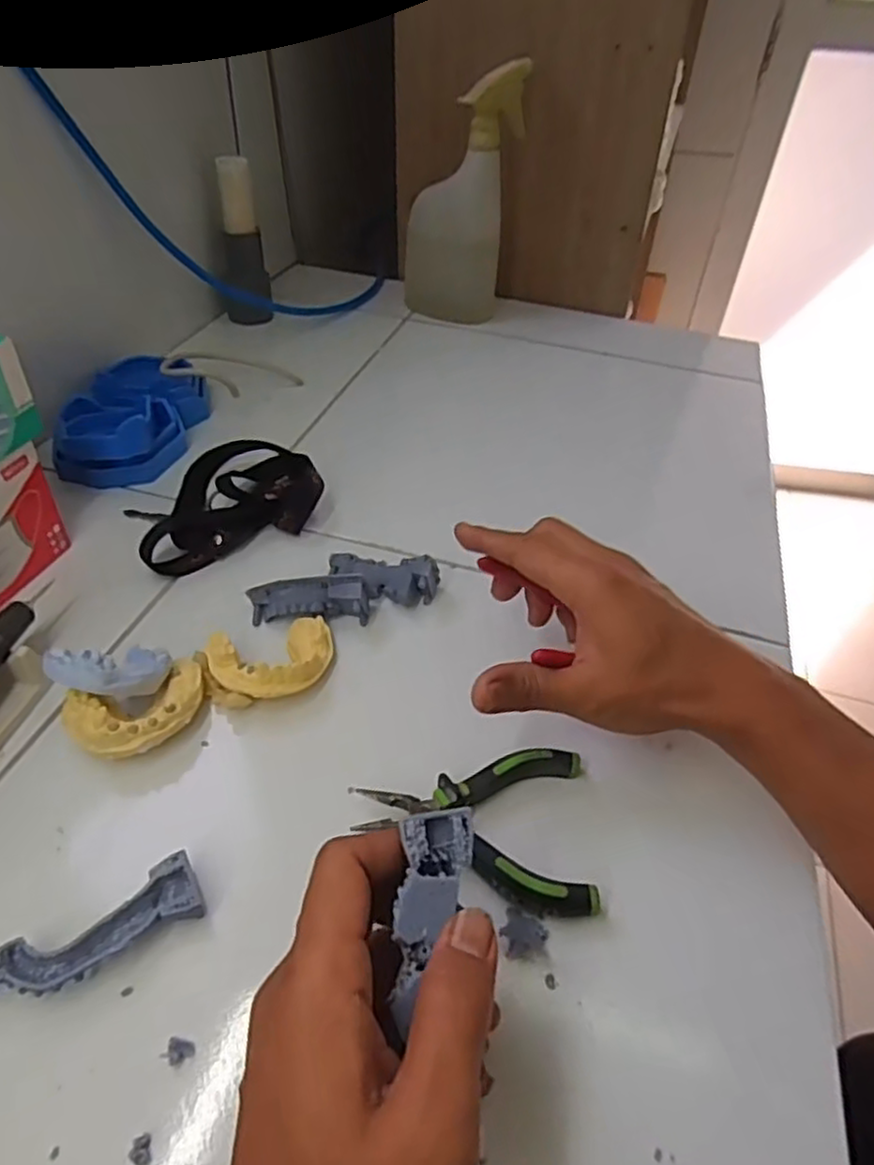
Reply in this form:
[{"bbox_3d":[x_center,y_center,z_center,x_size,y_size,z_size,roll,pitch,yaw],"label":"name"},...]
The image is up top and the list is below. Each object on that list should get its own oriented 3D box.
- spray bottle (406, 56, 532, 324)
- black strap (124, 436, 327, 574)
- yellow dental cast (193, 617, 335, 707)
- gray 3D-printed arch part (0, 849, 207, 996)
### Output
[{"bbox_3d":[0.028,-0.420,0.772,0.106,0.231,0.074,16,44,13],"label":"spray bottle"},{"bbox_3d":[-0.159,-0.066,0.524,0.133,0.032,0.110,-19,47,-23],"label":"black strap"},{"bbox_3d":[-0.096,0.046,0.410,0.077,0.028,0.052,-17,46,-21],"label":"yellow dental cast"},{"bbox_3d":[-0.144,0.148,0.295,0.087,0.017,0.027,-19,47,-23],"label":"gray 3D-printed arch part"}]

